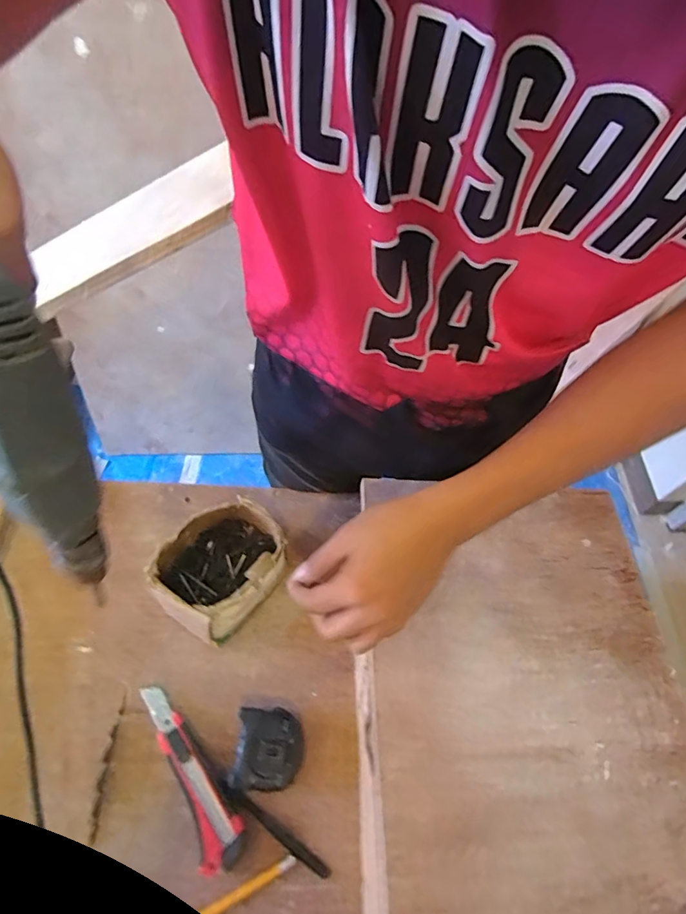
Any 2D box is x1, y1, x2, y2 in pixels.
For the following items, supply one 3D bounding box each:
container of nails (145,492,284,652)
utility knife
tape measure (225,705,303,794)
[{"bbox_3d":[-0.135,0.129,0.546,0.115,0.077,0.139,33,61,17],"label":"container of nails"},{"bbox_3d":[-0.153,0.304,0.465,0.040,0.019,0.177,-30,64,-21],"label":"utility knife"},{"bbox_3d":[-0.073,0.288,0.470,0.063,0.037,0.067,6,57,0],"label":"tape measure"}]

